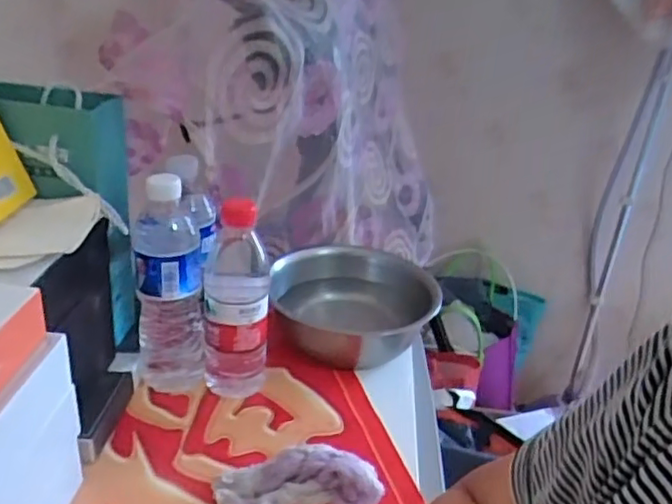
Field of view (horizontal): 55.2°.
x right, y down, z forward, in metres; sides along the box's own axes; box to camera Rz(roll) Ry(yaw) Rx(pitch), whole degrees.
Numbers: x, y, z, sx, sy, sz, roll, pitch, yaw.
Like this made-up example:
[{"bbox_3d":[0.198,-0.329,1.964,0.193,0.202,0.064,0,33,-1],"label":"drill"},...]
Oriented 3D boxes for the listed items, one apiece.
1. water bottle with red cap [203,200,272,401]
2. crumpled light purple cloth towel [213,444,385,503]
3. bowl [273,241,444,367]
[{"bbox_3d":[-0.101,0.046,0.651,0.067,0.207,0.077,2,27,-5],"label":"water bottle with red cap"},{"bbox_3d":[-0.031,0.197,0.553,0.135,0.029,0.073,-8,29,-24],"label":"crumpled light purple cloth towel"},{"bbox_3d":[0.023,0.070,0.771,0.182,0.078,0.190,4,27,-2],"label":"bowl"}]

